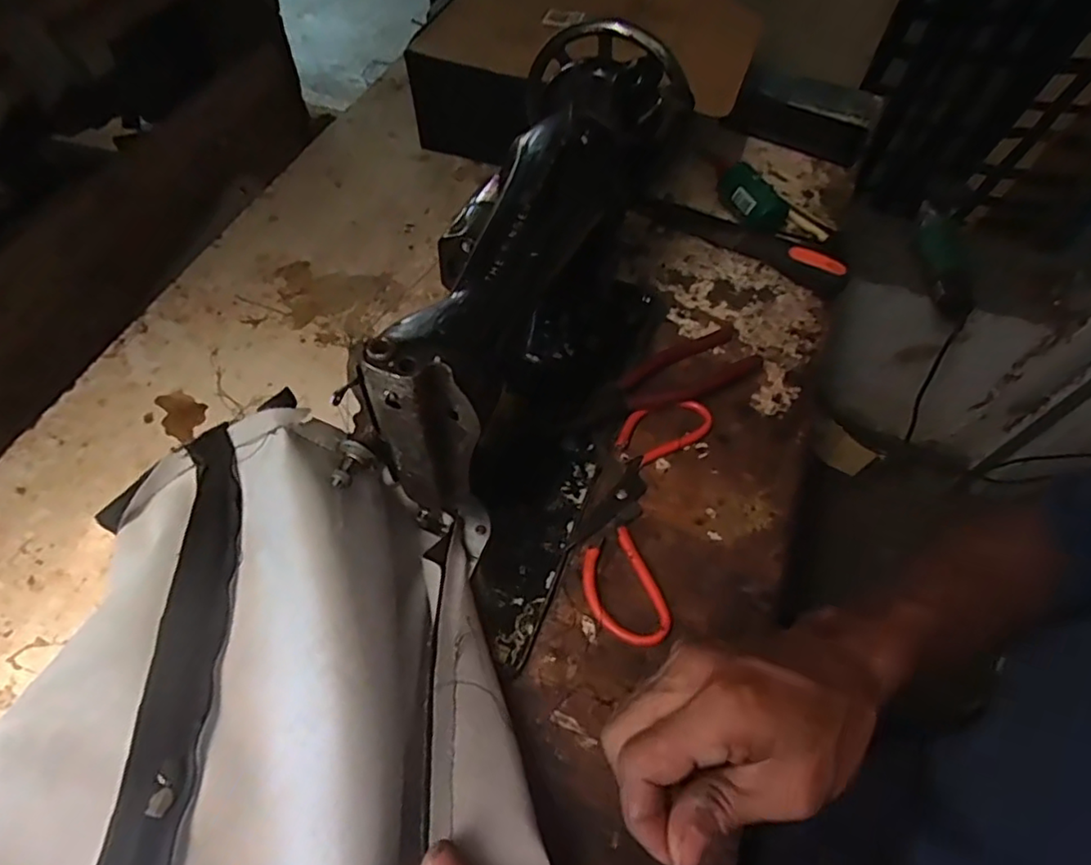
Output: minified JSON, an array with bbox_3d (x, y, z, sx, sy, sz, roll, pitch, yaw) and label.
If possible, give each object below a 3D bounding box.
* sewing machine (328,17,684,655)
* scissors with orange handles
[{"bbox_3d":[-0.019,-0.086,0.438,0.171,0.195,0.386,15,59,7],"label":"sewing machine"},{"bbox_3d":[0.071,0.052,0.467,0.074,0.008,0.200,16,59,8],"label":"scissors with orange handles"}]

